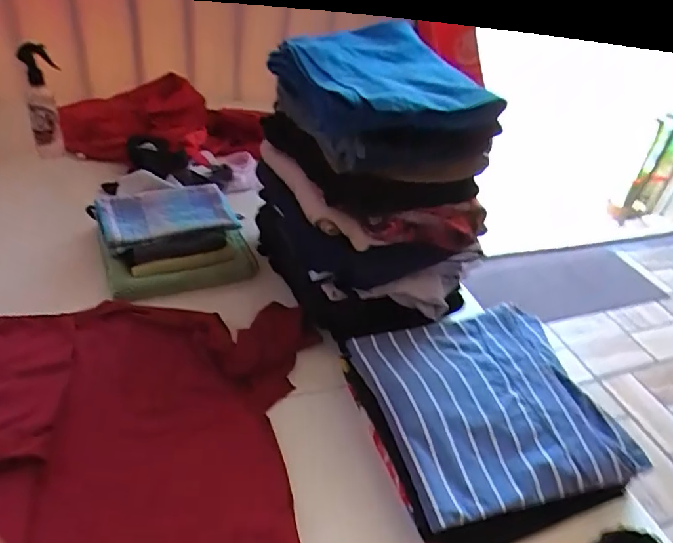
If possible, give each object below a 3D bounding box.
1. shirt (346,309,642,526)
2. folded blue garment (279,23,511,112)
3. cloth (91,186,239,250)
[{"bbox_3d":[0.172,0.141,0.571,0.251,0.048,0.237,-8,40,-19],"label":"shirt"},{"bbox_3d":[0.058,-0.241,0.580,0.199,0.037,0.260,-5,40,-16],"label":"folded blue garment"},{"bbox_3d":[-0.245,-0.085,0.746,0.191,0.034,0.098,-17,44,-28],"label":"cloth"}]

